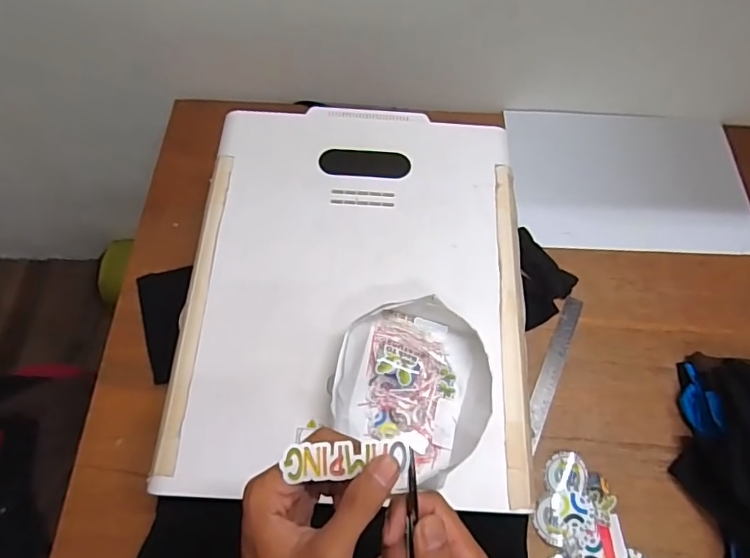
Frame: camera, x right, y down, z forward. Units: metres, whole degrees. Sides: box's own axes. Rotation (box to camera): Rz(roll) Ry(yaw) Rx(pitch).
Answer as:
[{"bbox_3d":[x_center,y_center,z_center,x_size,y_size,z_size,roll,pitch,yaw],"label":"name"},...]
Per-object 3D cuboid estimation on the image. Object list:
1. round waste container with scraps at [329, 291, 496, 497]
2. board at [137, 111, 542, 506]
[{"bbox_3d":[0.042,0.112,0.550,0.166,0.051,0.167,1,63,-2],"label":"round waste container with scraps"},{"bbox_3d":[-0.021,-0.003,0.631,0.397,0.035,0.500,4,63,0],"label":"board"}]

